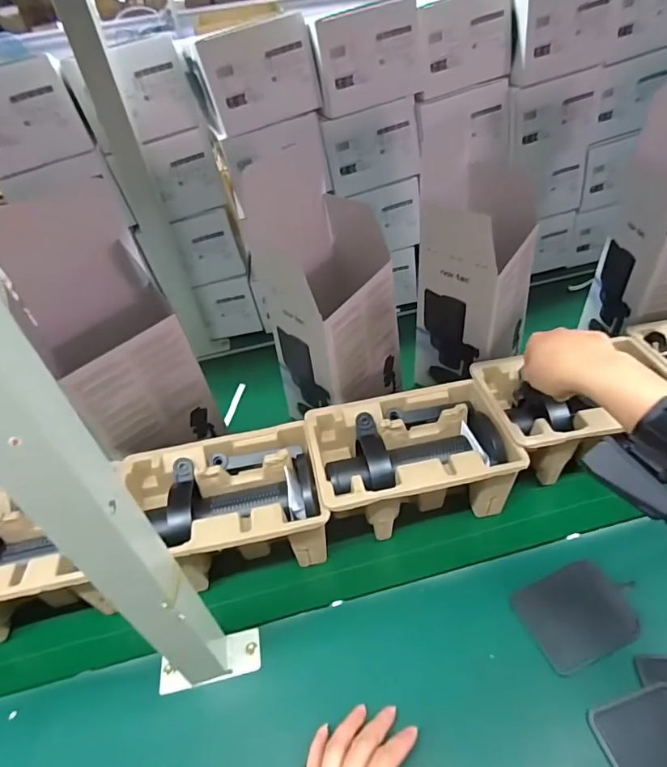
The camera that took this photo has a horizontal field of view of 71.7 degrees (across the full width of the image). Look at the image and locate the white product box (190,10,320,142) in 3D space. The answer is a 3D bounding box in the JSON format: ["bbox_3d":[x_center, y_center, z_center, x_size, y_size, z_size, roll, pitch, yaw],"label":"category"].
[{"bbox_3d":[-0.110,-0.436,0.648,0.151,0.112,0.094,-19,46,-12],"label":"white product box"}]

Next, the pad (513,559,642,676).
[{"bbox_3d":[0.247,0.226,0.459,0.109,0.011,0.080,-17,45,-11],"label":"pad"}]

